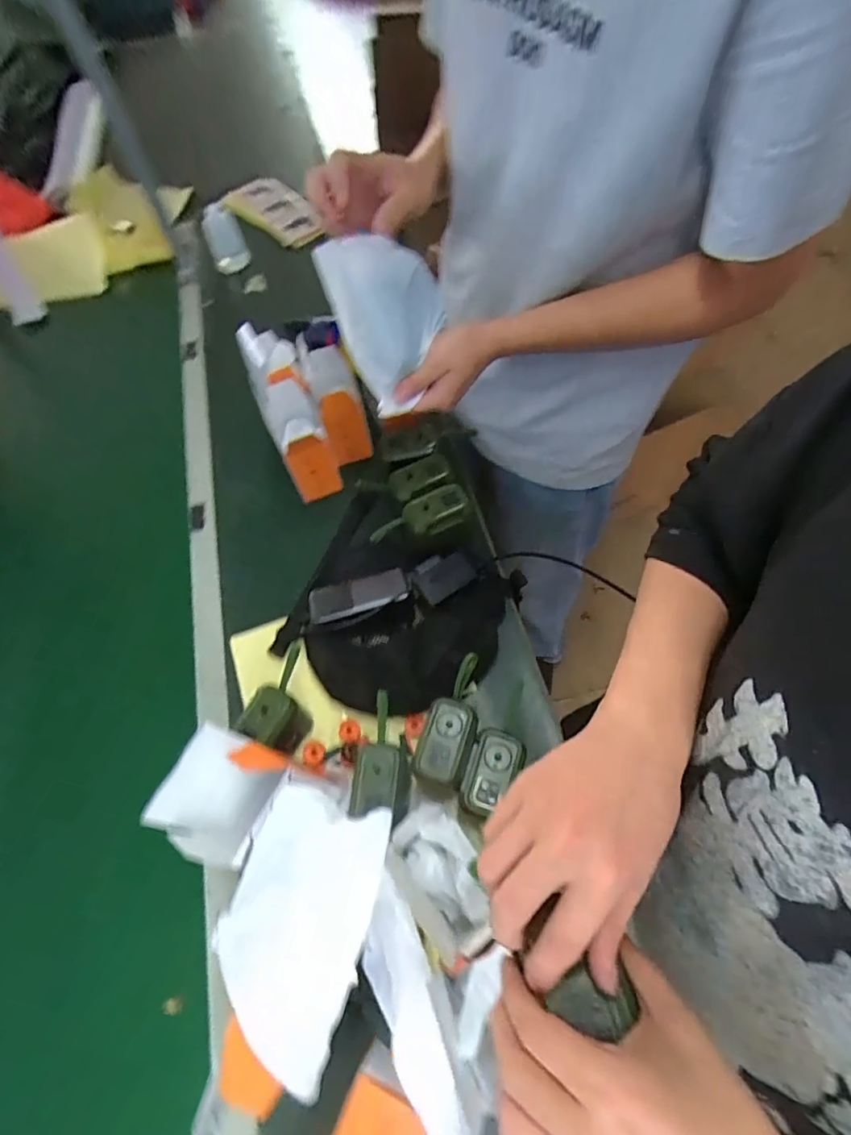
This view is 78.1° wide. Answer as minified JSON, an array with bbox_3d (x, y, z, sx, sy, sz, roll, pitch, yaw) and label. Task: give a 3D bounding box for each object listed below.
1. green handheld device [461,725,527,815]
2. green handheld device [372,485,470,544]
[{"bbox_3d":[0.069,0.210,0.539,0.052,0.023,0.083,18,64,12],"label":"green handheld device"},{"bbox_3d":[-0.010,-0.067,0.696,0.139,0.043,0.041,-21,61,11],"label":"green handheld device"}]

